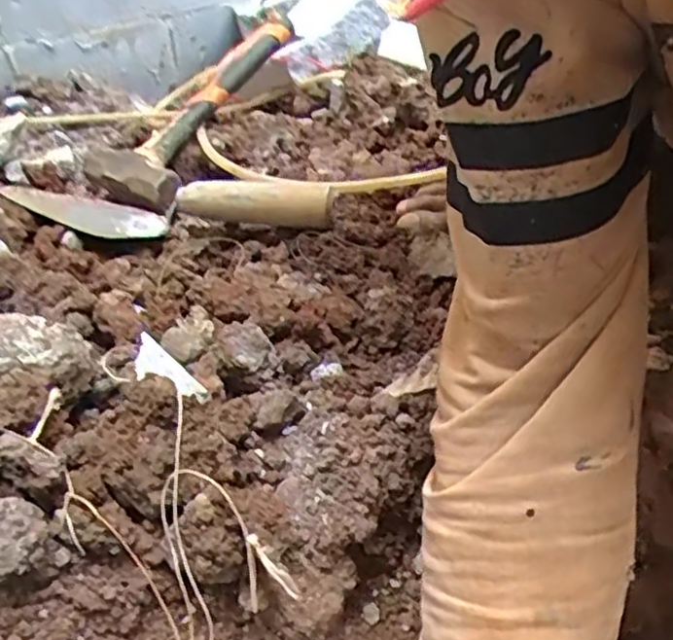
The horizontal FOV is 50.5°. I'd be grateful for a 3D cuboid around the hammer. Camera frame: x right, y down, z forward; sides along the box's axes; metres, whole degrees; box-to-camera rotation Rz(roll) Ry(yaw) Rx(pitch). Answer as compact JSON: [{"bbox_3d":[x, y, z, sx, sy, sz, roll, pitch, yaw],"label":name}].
[{"bbox_3d":[-0.134,-0.220,0.730,0.091,0.041,0.275,19,60,30],"label":"hammer"}]

